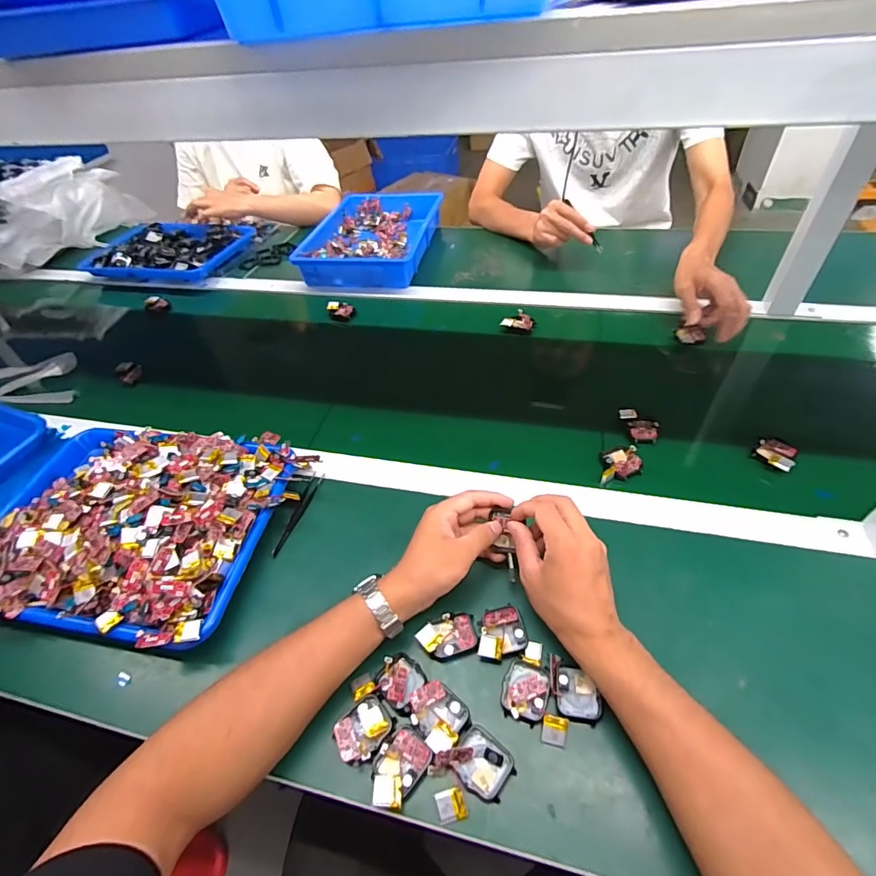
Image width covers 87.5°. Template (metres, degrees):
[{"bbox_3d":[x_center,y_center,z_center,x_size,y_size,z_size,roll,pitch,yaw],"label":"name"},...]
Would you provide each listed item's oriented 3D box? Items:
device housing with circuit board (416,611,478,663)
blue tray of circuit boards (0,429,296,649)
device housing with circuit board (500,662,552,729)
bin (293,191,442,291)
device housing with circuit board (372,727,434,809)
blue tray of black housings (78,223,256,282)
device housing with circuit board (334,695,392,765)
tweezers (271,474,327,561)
[{"bbox_3d":[0.009,0.184,0.428,0.053,0.016,0.037,-16,48,-8],"label":"device housing with circuit board"},{"bbox_3d":[-0.355,0.085,0.516,0.328,0.057,0.254,3,48,9],"label":"blue tray of circuit boards"},{"bbox_3d":[0.077,0.220,0.398,0.038,0.012,0.045,12,50,17],"label":"device housing with circuit board"},{"bbox_3d":[-0.133,-0.429,0.968,0.233,0.052,0.342,6,49,12],"label":"bin"},{"bbox_3d":[-0.032,0.263,0.365,0.037,0.011,0.053,27,56,27],"label":"device housing with circuit board"},{"bbox_3d":[-0.613,-0.441,1.072,0.318,0.050,0.233,7,49,12],"label":"blue tray of black housings"},{"bbox_3d":[-0.063,0.246,0.387,0.047,0.006,0.037,-38,55,-26],"label":"device housing with circuit board"},{"bbox_3d":[-0.166,0.090,0.550,0.015,0.014,0.117,8,49,13],"label":"tweezers"}]

